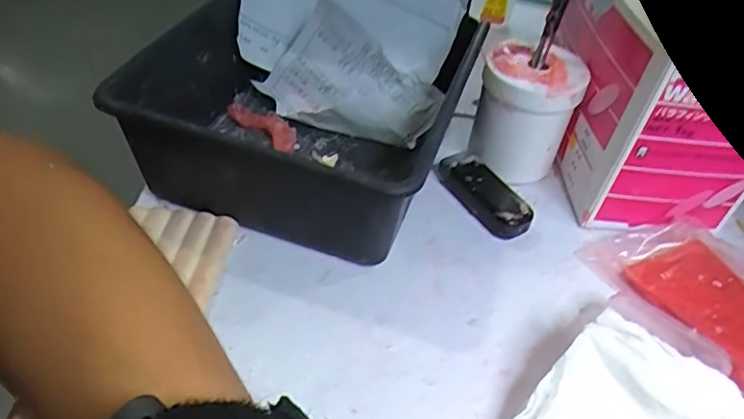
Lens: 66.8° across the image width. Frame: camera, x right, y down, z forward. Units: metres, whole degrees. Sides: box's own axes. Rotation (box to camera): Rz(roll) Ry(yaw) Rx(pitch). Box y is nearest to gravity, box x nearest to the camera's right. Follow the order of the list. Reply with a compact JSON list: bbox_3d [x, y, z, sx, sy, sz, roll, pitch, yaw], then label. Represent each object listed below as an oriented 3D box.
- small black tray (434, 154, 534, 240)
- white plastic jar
[{"bbox_3d":[0.062,-0.009,0.316,0.025,0.017,0.060,-22,52,-26],"label":"small black tray"},{"bbox_3d":[0.086,-0.052,0.324,0.051,0.068,0.045,12,45,5],"label":"white plastic jar"}]

